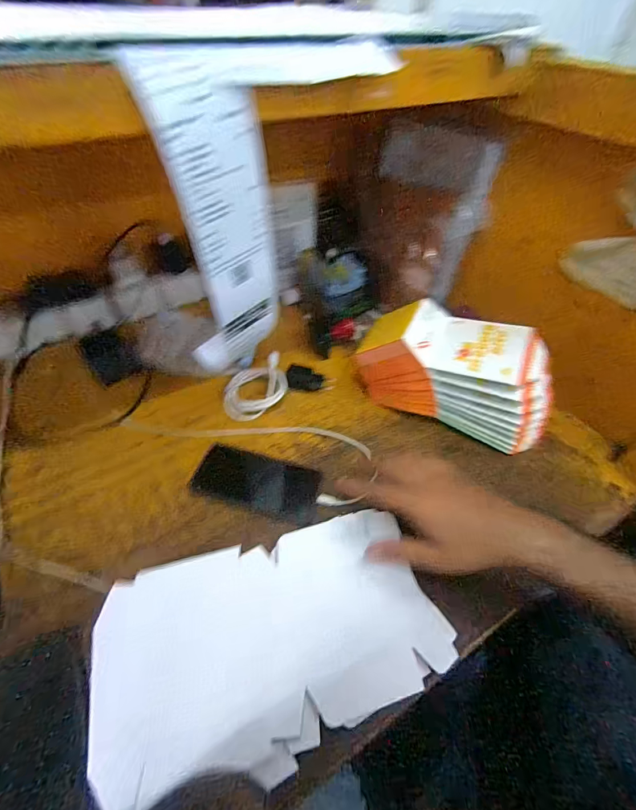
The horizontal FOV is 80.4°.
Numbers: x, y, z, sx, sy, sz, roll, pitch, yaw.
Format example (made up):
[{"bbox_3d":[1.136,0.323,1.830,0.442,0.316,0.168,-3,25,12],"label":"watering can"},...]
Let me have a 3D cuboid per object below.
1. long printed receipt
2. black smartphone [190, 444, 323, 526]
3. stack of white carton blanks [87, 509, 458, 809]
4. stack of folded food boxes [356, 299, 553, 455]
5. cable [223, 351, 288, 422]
[{"bbox_3d":[-0.082,-0.149,0.356,0.041,0.251,0.092,22,52,15],"label":"long printed receipt"},{"bbox_3d":[-0.077,0.100,0.486,0.159,0.004,0.071,13,50,8],"label":"black smartphone"},{"bbox_3d":[-0.042,0.223,0.371,0.318,0.029,0.186,-12,55,-12],"label":"stack of white carton blanks"},{"bbox_3d":[0.195,-0.045,0.535,0.266,0.132,0.108,23,53,16],"label":"stack of folded food boxes"},{"bbox_3d":[-0.094,-0.027,0.573,0.107,0.023,0.081,-23,54,-20],"label":"cable"}]

